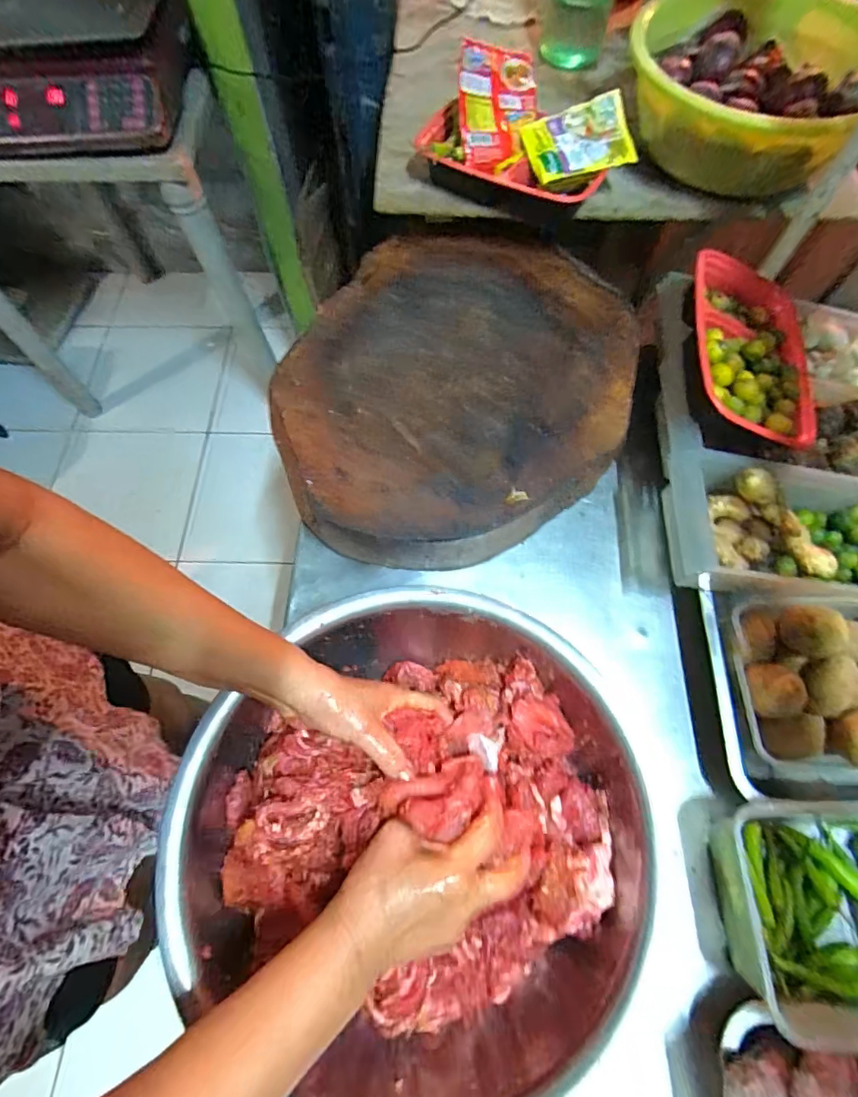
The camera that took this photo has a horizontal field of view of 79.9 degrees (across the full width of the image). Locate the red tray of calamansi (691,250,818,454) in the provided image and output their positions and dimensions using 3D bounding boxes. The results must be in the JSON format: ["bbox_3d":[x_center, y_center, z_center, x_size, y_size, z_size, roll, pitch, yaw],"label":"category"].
[{"bbox_3d":[0.334,-0.203,0.548,0.149,0.055,0.214,17,65,-13],"label":"red tray of calamansi"}]

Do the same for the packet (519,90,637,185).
[{"bbox_3d":[0.170,-0.462,0.586,0.109,0.027,0.097,-12,70,7],"label":"packet"}]

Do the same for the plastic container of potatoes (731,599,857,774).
[{"bbox_3d":[0.413,0.130,0.494,0.221,0.088,0.160,1,68,2],"label":"plastic container of potatoes"}]

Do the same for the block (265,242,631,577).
[{"bbox_3d":[0.031,-0.184,0.619,0.387,0.081,0.422,14,69,7],"label":"block"}]

